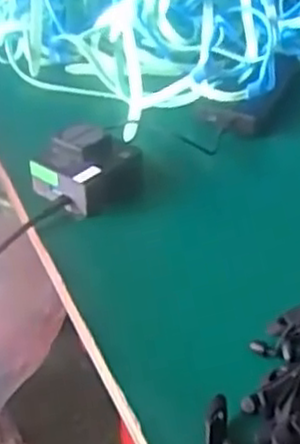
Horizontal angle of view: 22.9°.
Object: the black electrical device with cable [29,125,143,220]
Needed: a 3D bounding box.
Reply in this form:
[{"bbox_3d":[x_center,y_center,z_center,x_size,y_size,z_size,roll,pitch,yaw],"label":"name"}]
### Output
[{"bbox_3d":[-0.052,-0.046,0.656,0.072,0.049,0.082,30,45,33],"label":"black electrical device with cable"}]

